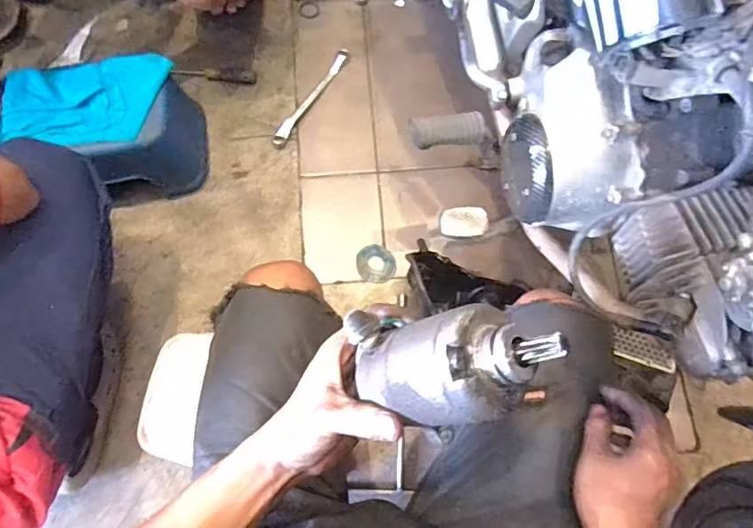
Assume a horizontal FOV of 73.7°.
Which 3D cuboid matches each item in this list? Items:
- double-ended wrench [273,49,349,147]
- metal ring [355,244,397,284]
[{"bbox_3d":[-0.127,-0.325,0.962,0.029,0.016,0.243,29,76,8],"label":"double-ended wrench"},{"bbox_3d":[0.000,-0.001,0.879,0.068,0.015,0.073,0,74,-1],"label":"metal ring"}]

